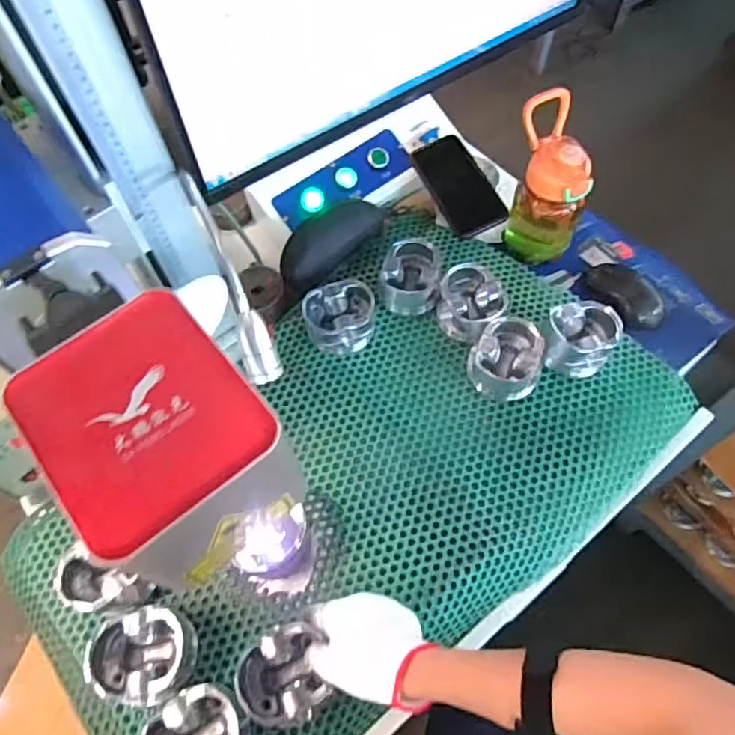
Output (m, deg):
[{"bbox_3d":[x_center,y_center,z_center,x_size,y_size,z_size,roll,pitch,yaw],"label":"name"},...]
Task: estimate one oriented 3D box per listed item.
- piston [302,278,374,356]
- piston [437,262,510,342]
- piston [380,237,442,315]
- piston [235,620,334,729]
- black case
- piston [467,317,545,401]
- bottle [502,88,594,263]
[{"bbox_3d":[-0.032,-0.063,0.727,0.087,0.049,0.074,-14,62,-5],"label":"piston"},{"bbox_3d":[0.130,-0.078,0.725,0.080,0.063,0.083,-1,62,2],"label":"piston"},{"bbox_3d":[0.056,-0.116,0.749,0.073,0.057,0.082,1,62,3],"label":"piston"},{"bbox_3d":[-0.075,0.280,0.533,0.084,0.050,0.077,-1,62,2],"label":"piston"},{"bbox_3d":[-0.056,-0.172,0.784,0.070,0.037,0.167,38,69,20],"label":"black case"},{"bbox_3d":[0.163,-0.011,0.688,0.082,0.060,0.077,-1,62,2],"label":"piston"},{"bbox_3d":[0.231,-0.233,0.740,0.090,0.185,0.097,1,62,3],"label":"bottle"}]

